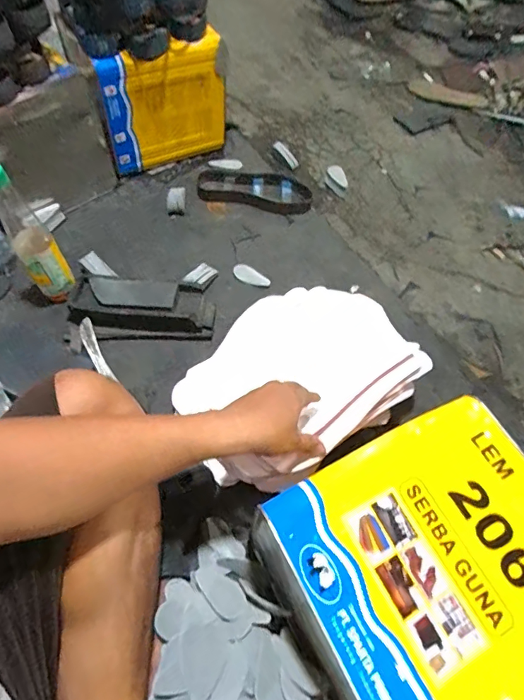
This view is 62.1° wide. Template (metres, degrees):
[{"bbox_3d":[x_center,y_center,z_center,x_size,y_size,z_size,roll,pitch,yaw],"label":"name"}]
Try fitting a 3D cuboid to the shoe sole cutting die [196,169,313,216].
[{"bbox_3d":[-0.013,-0.345,0.931,0.236,0.016,0.113,9,60,2],"label":"shoe sole cutting die"}]

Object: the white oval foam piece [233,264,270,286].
[{"bbox_3d":[-0.021,-0.137,0.819,0.076,0.021,0.028,25,62,11],"label":"white oval foam piece"}]

